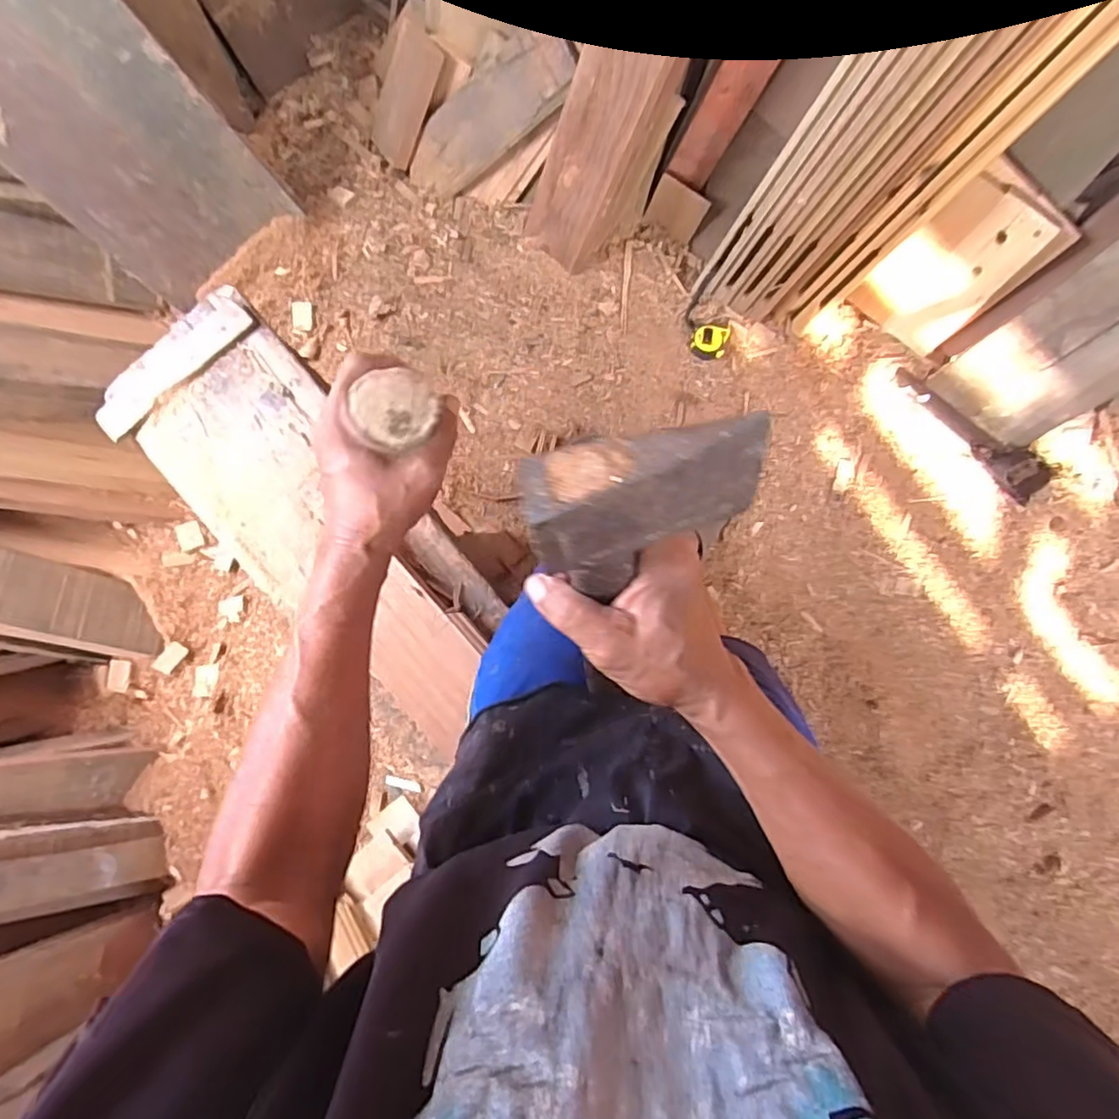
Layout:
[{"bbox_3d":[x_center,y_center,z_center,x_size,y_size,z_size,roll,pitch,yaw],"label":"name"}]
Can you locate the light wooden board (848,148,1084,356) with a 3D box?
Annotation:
[{"bbox_3d":[0.695,-0.515,1.126,0.195,0.300,0.039,41,55,0],"label":"light wooden board"}]

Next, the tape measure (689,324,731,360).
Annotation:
[{"bbox_3d":[0.292,-0.424,1.229,0.069,0.024,0.073,0,90,-1],"label":"tape measure"}]

